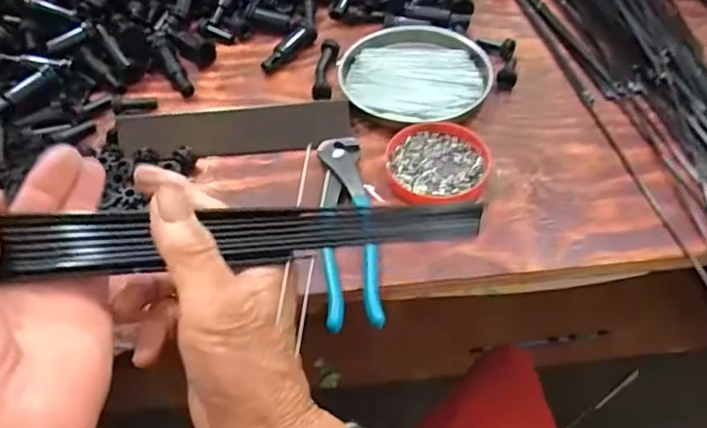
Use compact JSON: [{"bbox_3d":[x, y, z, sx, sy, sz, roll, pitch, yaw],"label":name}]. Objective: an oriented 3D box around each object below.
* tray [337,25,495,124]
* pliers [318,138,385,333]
[{"bbox_3d":[0.059,-0.132,0.533,0.135,0.021,0.135,-3,48,4],"label":"tray"},{"bbox_3d":[-0.005,0.006,0.416,0.037,0.015,0.167,-7,48,1],"label":"pliers"}]

